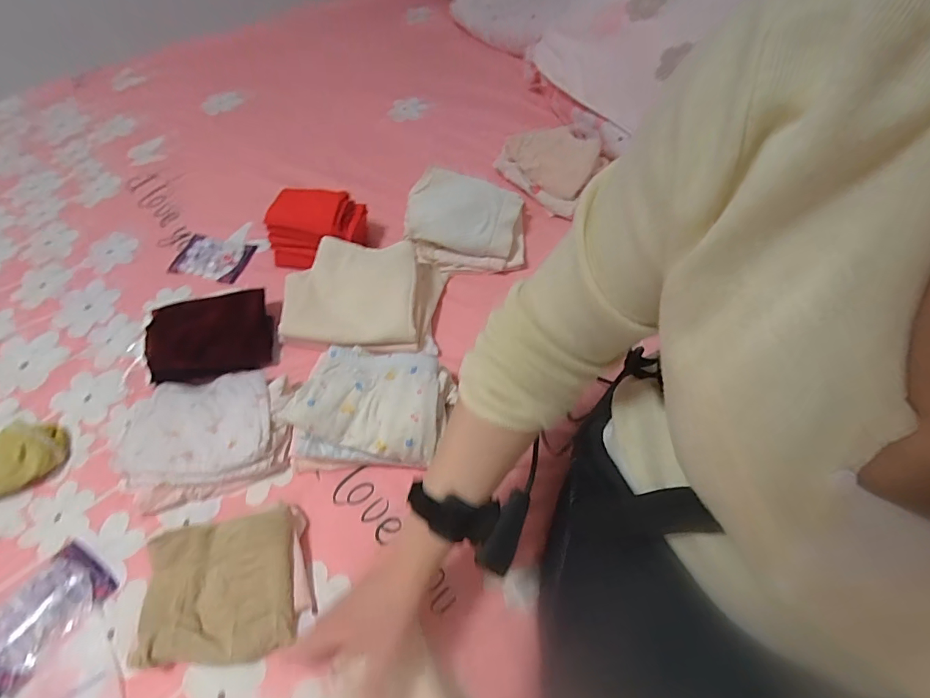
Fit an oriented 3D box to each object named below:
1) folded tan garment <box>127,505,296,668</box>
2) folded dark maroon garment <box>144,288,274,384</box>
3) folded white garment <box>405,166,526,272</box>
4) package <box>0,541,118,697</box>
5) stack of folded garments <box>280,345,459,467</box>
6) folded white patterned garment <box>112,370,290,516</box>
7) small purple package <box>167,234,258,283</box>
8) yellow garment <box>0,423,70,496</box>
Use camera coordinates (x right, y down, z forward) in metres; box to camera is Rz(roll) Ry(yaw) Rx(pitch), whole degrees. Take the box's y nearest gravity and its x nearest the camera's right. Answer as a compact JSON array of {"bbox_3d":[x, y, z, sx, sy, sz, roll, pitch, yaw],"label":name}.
[{"bbox_3d":[-0.233,0.229,0.441,0.130,0.038,0.121,-7,58,-7],"label":"folded tan garment"},{"bbox_3d":[-0.329,-0.018,0.599,0.147,0.035,0.115,-17,59,-13],"label":"folded dark maroon garment"},{"bbox_3d":[0.006,-0.190,0.676,0.177,0.042,0.155,13,80,-6],"label":"folded white garment"},{"bbox_3d":[-0.405,0.249,0.436,0.081,0.014,0.109,32,61,17],"label":"package"},{"bbox_3d":[-0.102,0.065,0.525,0.174,0.078,0.121,8,57,3],"label":"stack of folded garments"},{"bbox_3d":[-0.301,0.089,0.530,0.190,0.039,0.153,-14,59,-11],"label":"folded white patterned garment"},{"bbox_3d":[-0.381,-0.137,0.696,0.108,0.012,0.077,8,57,3],"label":"small purple package"},{"bbox_3d":[-0.497,0.120,0.504,0.064,0.036,0.094,39,64,21],"label":"yellow garment"}]

